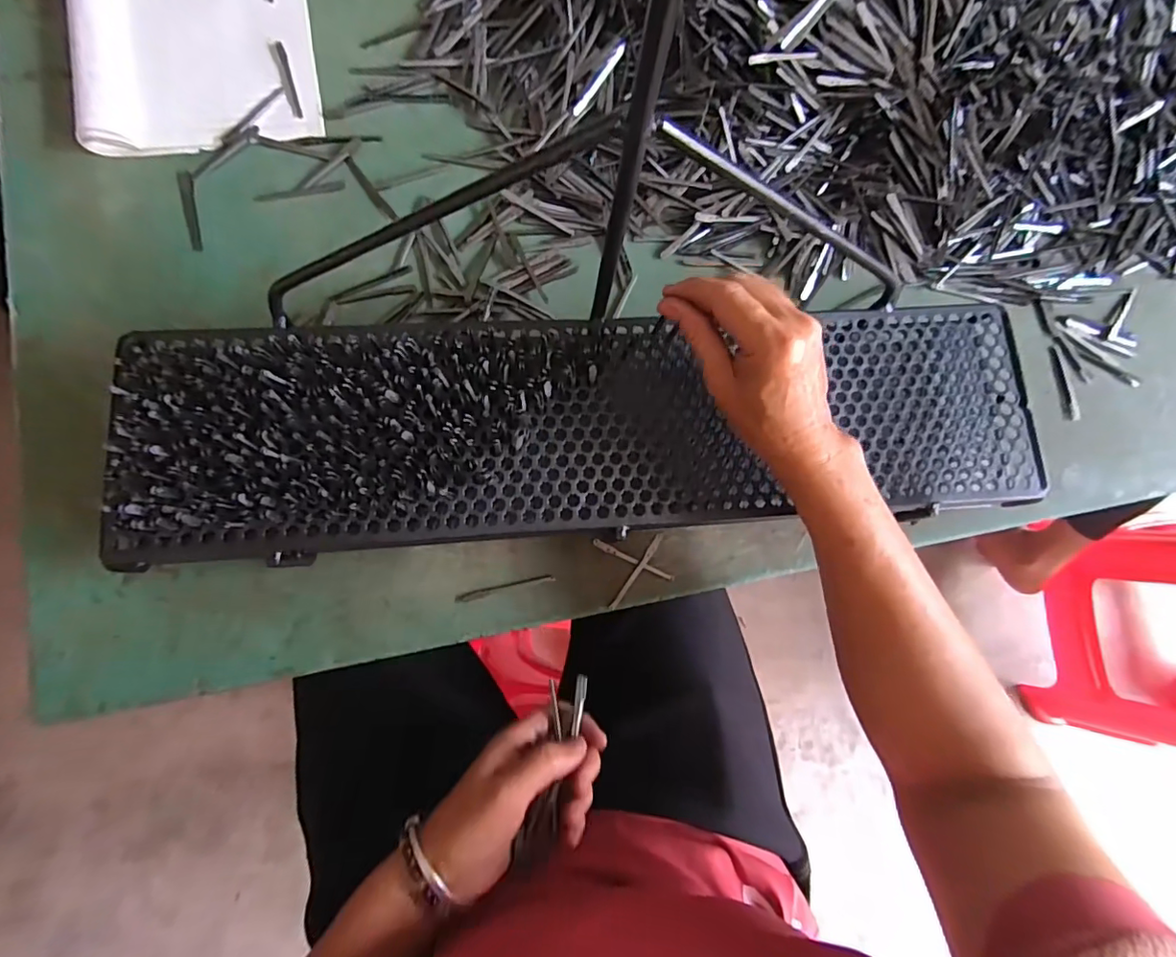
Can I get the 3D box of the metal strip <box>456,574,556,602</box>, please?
[{"bbox_3d":[-0.061,0.080,0.392,0.071,0.004,0.006,-12,84,-7],"label":"metal strip"}]

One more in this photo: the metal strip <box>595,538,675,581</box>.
[{"bbox_3d":[0.034,0.062,0.401,0.066,0.005,0.006,27,81,-2],"label":"metal strip"}]

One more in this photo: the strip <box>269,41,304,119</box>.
[{"bbox_3d":[-0.243,-0.324,0.432,0.011,0.004,0.068,-20,86,-8],"label":"strip"}]

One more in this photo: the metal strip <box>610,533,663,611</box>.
[{"bbox_3d":[0.036,0.070,0.399,0.007,0.004,0.066,37,86,-5],"label":"metal strip"}]

